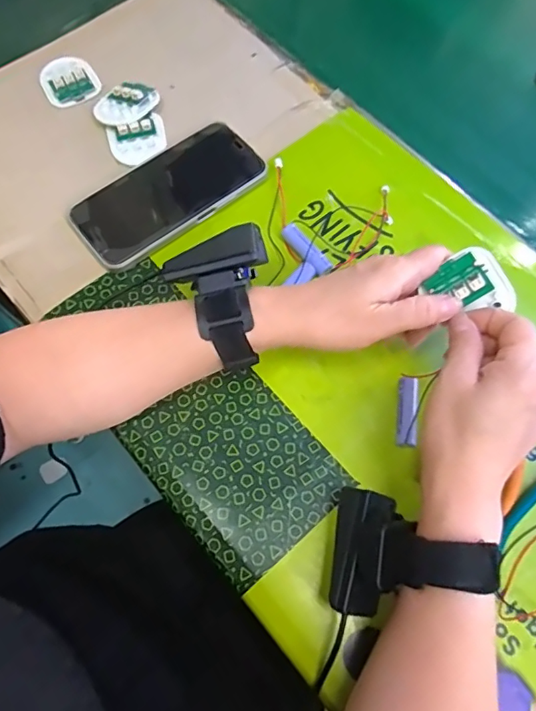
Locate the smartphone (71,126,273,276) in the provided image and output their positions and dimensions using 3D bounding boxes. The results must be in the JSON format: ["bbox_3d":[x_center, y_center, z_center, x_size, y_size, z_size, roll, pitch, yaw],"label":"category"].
[{"bbox_3d":[-0.082,-0.137,0.431,0.160,0.014,0.076,-35,72,-15],"label":"smartphone"}]

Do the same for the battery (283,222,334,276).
[{"bbox_3d":[0.031,-0.086,0.417,0.048,0.012,0.013,46,72,2],"label":"battery"}]

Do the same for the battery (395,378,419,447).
[{"bbox_3d":[0.098,0.040,0.363,0.012,0.013,0.049,7,67,1],"label":"battery"}]

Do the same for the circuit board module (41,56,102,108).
[{"bbox_3d":[-0.187,-0.259,0.486,0.050,0.008,0.058,-20,69,-10],"label":"circuit board module"}]

